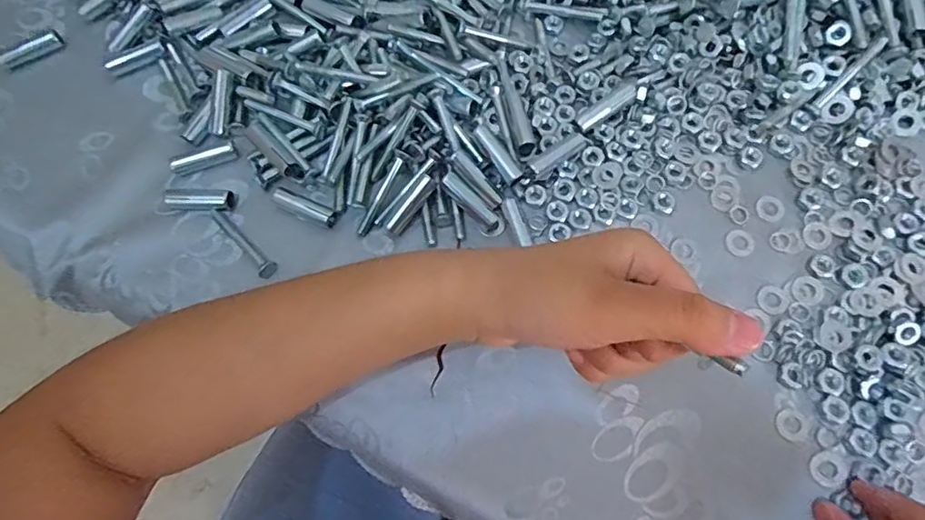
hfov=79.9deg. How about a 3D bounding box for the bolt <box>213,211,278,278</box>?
[{"bbox_3d":[-0.130,-0.009,0.327,0.058,0.009,0.010,41,77,14],"label":"bolt"}]

